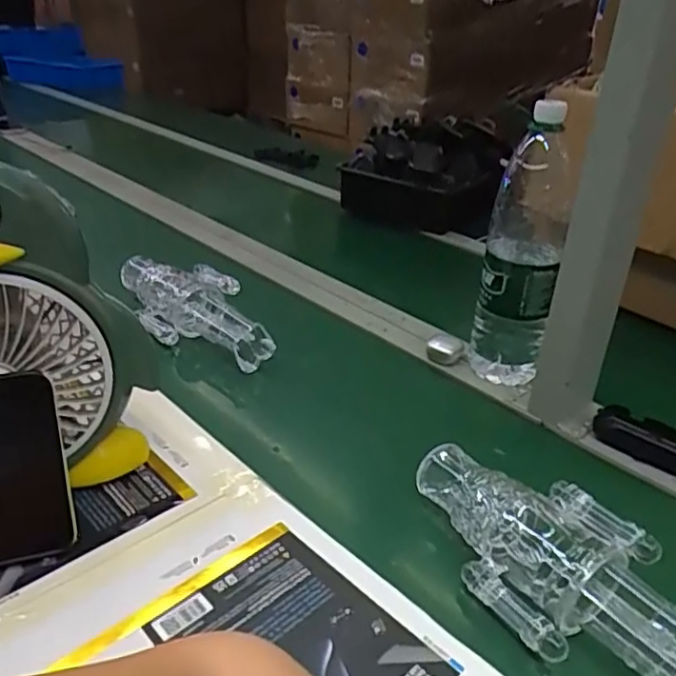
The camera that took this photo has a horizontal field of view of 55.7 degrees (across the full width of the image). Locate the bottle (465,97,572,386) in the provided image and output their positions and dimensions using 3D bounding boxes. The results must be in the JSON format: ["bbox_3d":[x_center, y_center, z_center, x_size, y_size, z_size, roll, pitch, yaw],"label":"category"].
[{"bbox_3d":[0.214,-0.090,0.742,0.088,0.321,0.073,9,30,11],"label":"bottle"}]

